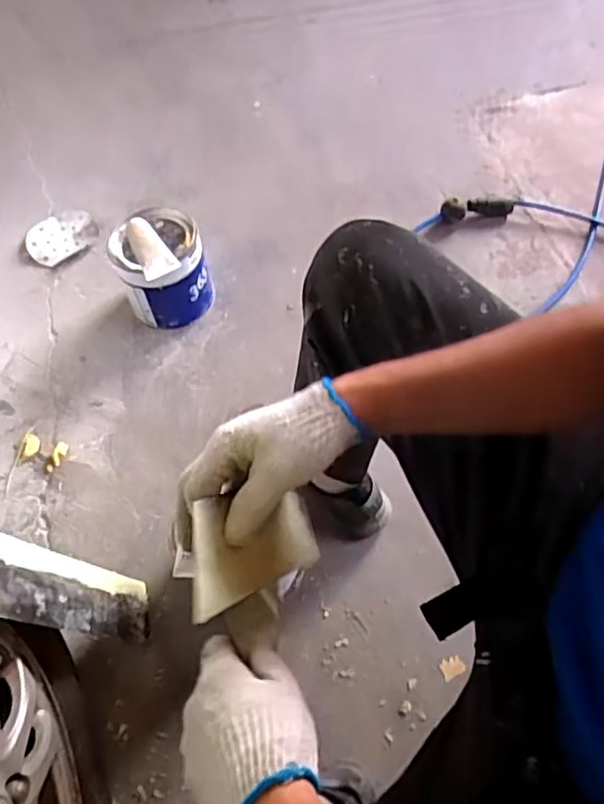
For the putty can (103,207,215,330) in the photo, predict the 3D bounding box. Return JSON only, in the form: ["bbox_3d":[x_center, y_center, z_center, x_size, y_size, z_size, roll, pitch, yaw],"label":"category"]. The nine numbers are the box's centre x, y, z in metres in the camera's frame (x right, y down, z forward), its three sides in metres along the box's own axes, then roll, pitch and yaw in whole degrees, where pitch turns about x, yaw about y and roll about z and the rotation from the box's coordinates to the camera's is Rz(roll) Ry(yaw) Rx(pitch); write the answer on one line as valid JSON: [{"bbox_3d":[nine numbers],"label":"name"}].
[{"bbox_3d":[-0.237,-0.231,1.095,0.144,0.169,0.151,-2,58,2],"label":"putty can"}]

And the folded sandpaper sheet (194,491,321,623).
[{"bbox_3d":[-0.038,0.104,0.463,0.022,0.135,0.070,-20,80,31],"label":"folded sandpaper sheet"}]

